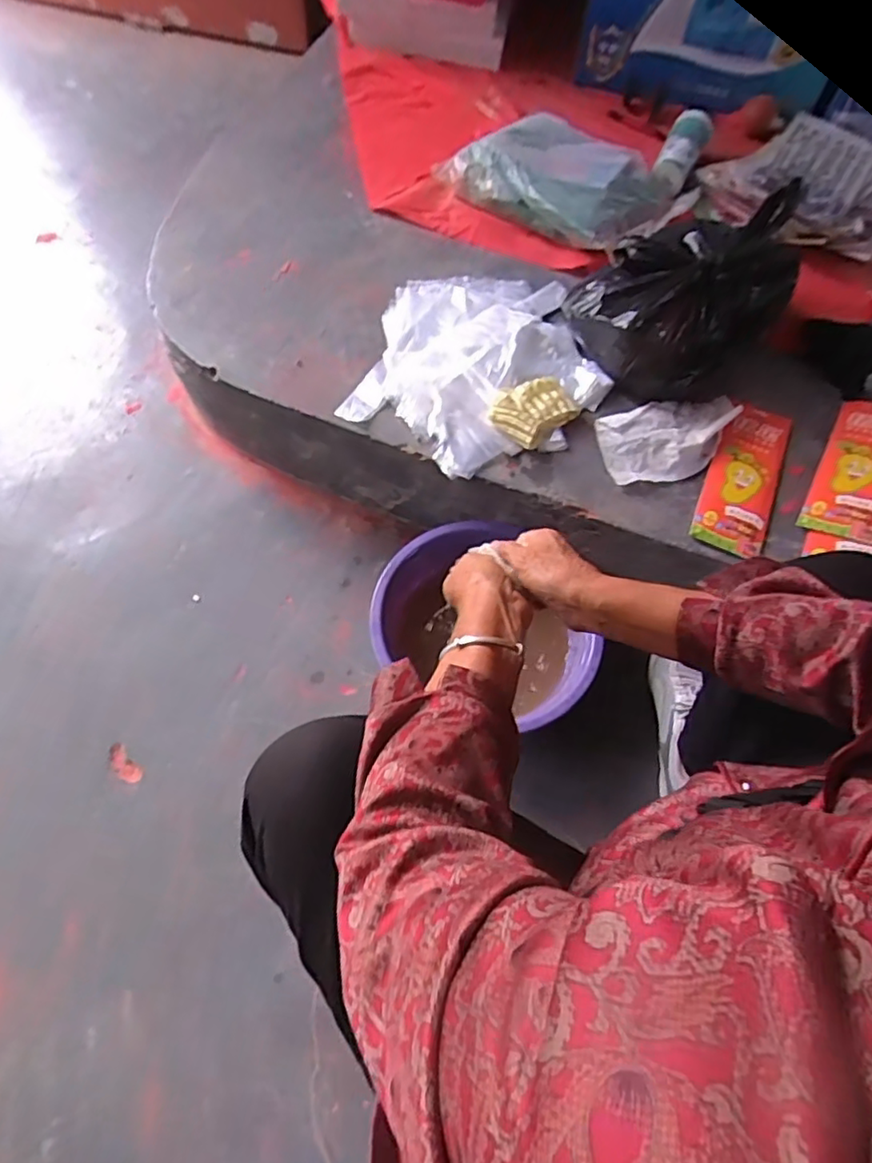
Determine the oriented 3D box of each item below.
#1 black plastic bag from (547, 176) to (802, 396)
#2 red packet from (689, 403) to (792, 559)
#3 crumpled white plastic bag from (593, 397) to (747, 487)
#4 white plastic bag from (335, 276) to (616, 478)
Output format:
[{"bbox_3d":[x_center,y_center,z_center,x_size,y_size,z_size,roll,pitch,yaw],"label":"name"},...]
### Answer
[{"bbox_3d":[0.357,-0.416,0.833,0.310,0.178,0.222,-37,72,-19],"label":"black plastic bag"},{"bbox_3d":[0.410,-0.140,0.820,0.093,0.015,0.245,26,63,4],"label":"red packet"},{"bbox_3d":[0.318,-0.196,0.831,0.191,0.015,0.117,-6,65,-7],"label":"crumpled white plastic bag"},{"bbox_3d":[0.073,-0.309,0.857,0.331,0.046,0.380,16,60,4],"label":"white plastic bag"}]

